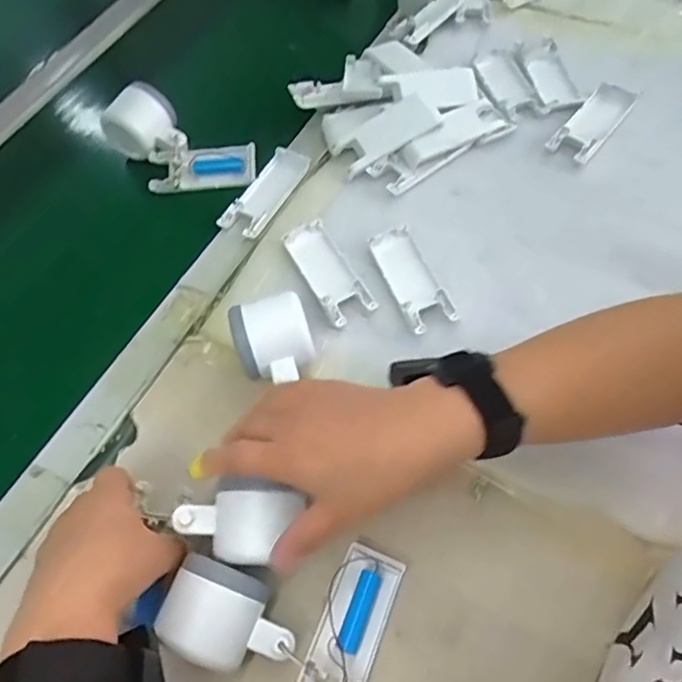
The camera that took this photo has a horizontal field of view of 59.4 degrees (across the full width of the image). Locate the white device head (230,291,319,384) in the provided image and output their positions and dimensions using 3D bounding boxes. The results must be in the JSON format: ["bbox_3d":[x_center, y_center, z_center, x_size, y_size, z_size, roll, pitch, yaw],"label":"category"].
[{"bbox_3d":[-0.049,0.003,0.456,0.058,0.052,0.061,-20,60,-4],"label":"white device head"}]

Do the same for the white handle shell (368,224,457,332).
[{"bbox_3d":[0.060,-0.053,0.506,0.038,0.007,0.102,-23,60,-6],"label":"white handle shell"}]

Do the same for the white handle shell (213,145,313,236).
[{"bbox_3d":[-0.072,-0.146,0.571,0.044,0.010,0.103,25,67,20],"label":"white handle shell"}]

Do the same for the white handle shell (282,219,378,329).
[{"bbox_3d":[-0.011,-0.059,0.503,0.036,0.006,0.101,-28,61,-9],"label":"white handle shell"}]

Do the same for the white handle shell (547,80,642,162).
[{"bbox_3d":[0.238,-0.205,0.571,0.042,0.032,0.096,34,68,19],"label":"white handle shell"}]

